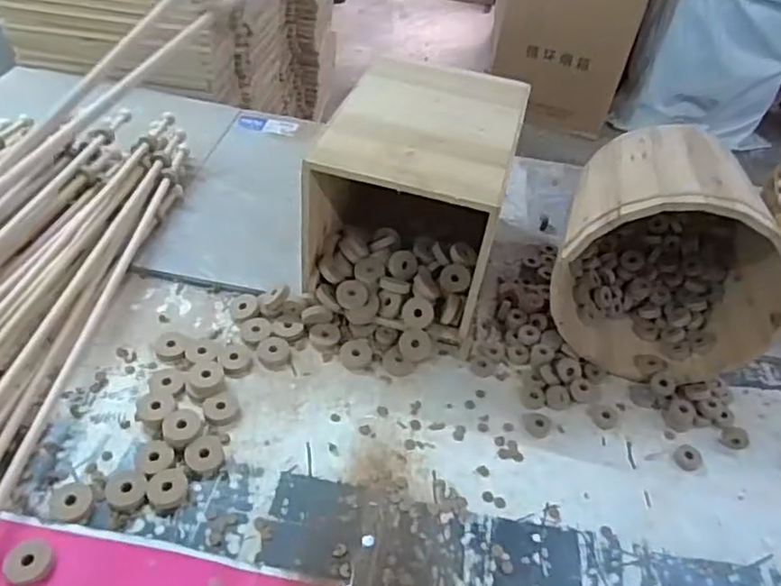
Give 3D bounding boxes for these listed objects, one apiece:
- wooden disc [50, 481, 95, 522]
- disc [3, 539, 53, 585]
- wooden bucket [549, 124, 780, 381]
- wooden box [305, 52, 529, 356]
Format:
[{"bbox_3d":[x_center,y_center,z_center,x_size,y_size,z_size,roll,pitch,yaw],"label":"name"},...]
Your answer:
[{"bbox_3d":[-0.281,0.183,0.544,0.033,0.005,0.041,-20,50,-25],"label":"wooden disc"},{"bbox_3d":[-0.293,0.218,0.500,0.034,0.006,0.038,-12,48,-19],"label":"disc"},{"bbox_3d":[0.323,-0.064,0.713,0.244,0.227,0.244,4,45,-4],"label":"wooden bucket"},{"bbox_3d":[0.033,-0.111,0.745,0.202,0.210,0.268,16,45,9],"label":"wooden box"}]

